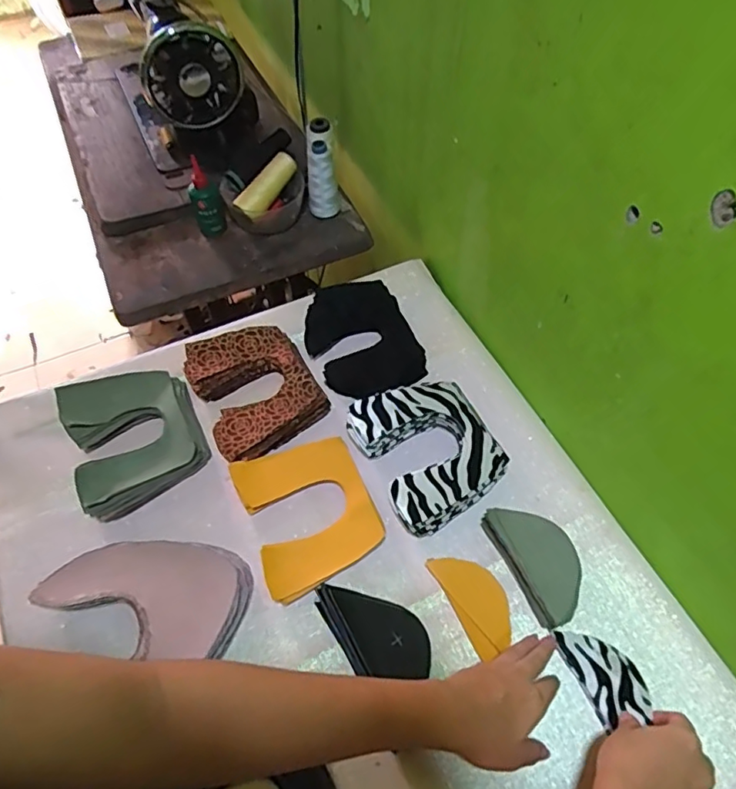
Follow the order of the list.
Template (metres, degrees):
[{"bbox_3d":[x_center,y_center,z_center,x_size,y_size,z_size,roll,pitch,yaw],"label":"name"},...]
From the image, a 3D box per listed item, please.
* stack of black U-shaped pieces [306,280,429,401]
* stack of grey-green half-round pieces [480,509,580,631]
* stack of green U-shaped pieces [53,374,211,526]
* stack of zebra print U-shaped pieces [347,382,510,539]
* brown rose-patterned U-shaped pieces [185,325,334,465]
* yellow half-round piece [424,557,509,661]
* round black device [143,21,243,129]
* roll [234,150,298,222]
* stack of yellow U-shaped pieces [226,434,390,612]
[{"bbox_3d":[-0.010,-0.071,0.710,0.130,0.035,0.159,-15,58,-10],"label":"stack of black U-shaped pieces"},{"bbox_3d":[0.165,0.162,0.547,0.062,0.033,0.115,-19,58,-12],"label":"stack of grey-green half-round pieces"},{"bbox_3d":[-0.262,0.046,0.633,0.133,0.050,0.160,-23,59,-14],"label":"stack of green U-shaped pieces"},{"bbox_3d":[0.066,0.063,0.612,0.132,0.050,0.154,-21,59,-13],"label":"stack of zebra print U-shaped pieces"},{"bbox_3d":[-0.139,-0.010,0.675,0.132,0.039,0.168,-28,61,-17],"label":"brown rose-patterned U-shaped pieces"},{"bbox_3d":[0.105,0.197,0.548,0.052,0.008,0.097,-25,64,-15],"label":"yellow half-round piece"},{"bbox_3d":[-0.252,-0.459,0.813,0.134,0.128,0.031,-22,59,-13],"label":"round black device"},{"bbox_3d":[-0.146,-0.307,0.824,0.030,0.031,0.114,33,78,20],"label":"roll"},{"bbox_3d":[-0.061,0.121,0.586,0.122,0.030,0.151,-21,59,-13],"label":"stack of yellow U-shaped pieces"}]

